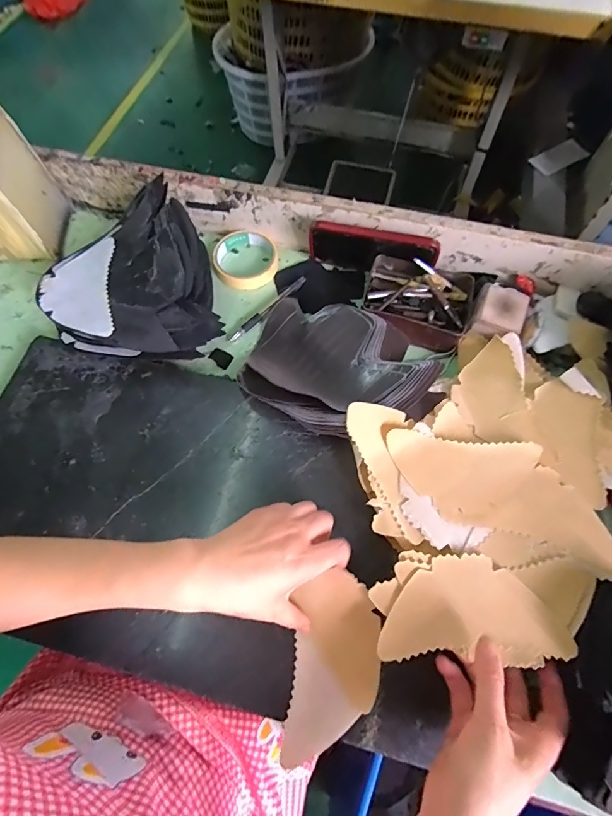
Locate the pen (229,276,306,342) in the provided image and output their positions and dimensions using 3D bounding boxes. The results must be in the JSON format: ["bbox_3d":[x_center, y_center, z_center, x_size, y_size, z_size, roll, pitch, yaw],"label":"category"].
[{"bbox_3d":[-0.048,-0.130,0.525,0.011,0.009,0.132,42,73,18],"label":"pen"}]

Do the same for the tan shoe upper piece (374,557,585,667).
[{"bbox_3d":[0.136,0.167,0.335,0.142,0.016,0.077,2,66,2],"label":"tan shoe upper piece"}]

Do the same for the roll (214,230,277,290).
[{"bbox_3d":[-0.082,-0.205,0.553,0.086,0.019,0.086,-1,66,0],"label":"roll"}]

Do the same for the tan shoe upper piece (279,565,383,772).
[{"bbox_3d":[0.025,0.222,0.347,0.075,0.024,0.143,5,66,3],"label":"tan shoe upper piece"}]

